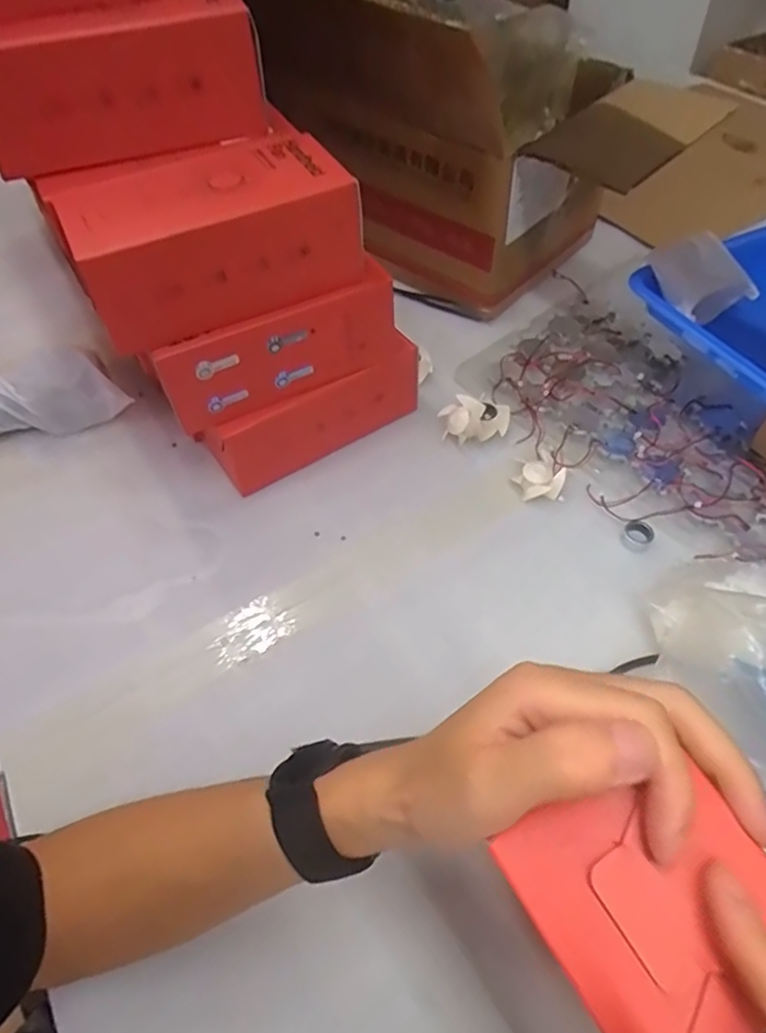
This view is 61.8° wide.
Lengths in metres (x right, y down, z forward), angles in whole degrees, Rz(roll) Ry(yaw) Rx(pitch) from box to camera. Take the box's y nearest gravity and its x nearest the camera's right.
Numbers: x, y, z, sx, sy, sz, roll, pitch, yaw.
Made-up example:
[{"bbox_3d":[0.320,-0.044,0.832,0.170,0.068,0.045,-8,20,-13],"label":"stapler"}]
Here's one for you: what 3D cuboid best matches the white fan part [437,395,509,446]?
[{"bbox_3d":[0.084,-0.084,0.565,0.062,0.031,0.034,-5,53,-1],"label":"white fan part"}]

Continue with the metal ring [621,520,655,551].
[{"bbox_3d":[0.199,0.015,0.501,0.021,0.012,0.022,-1,53,2],"label":"metal ring"}]

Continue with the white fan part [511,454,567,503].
[{"bbox_3d":[0.131,-0.034,0.534,0.041,0.011,0.043,-4,53,0],"label":"white fan part"}]

